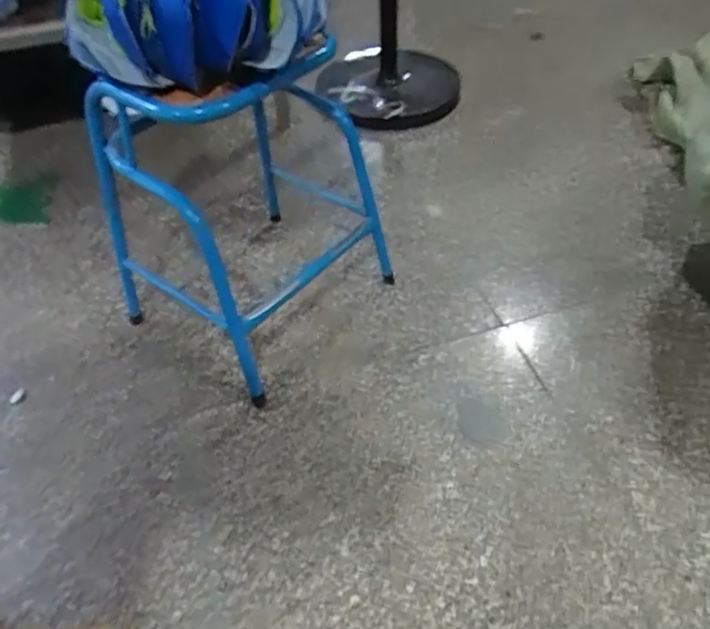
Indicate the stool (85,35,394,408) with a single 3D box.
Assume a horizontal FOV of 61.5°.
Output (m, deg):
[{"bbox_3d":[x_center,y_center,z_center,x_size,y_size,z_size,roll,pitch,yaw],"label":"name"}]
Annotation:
[{"bbox_3d":[-0.173,-0.208,1.023,0.330,0.491,0.415,29,55,26],"label":"stool"}]

